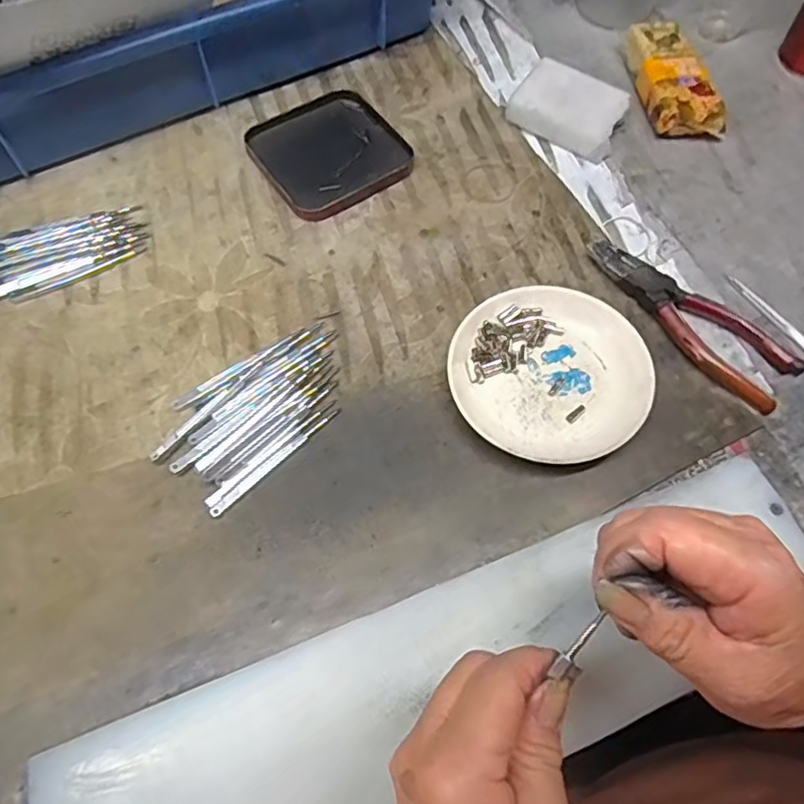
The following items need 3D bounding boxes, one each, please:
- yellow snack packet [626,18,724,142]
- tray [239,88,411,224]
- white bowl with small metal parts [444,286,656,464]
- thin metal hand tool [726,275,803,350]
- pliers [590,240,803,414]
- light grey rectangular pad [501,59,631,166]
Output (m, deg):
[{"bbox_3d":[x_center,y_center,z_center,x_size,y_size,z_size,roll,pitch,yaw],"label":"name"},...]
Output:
[{"bbox_3d":[0.218,-0.257,0.501,0.049,0.034,0.105,-7,63,-4],"label":"yellow snack packet"},{"bbox_3d":[-0.057,-0.194,0.477,0.104,0.013,0.106,-33,68,-15],"label":"tray"},{"bbox_3d":[0.088,-0.017,0.380,0.117,0.020,0.112,0,63,0],"label":"white bowl with small metal parts"},{"bbox_3d":[0.256,-0.047,0.409,0.010,0.004,0.108,-29,67,-14],"label":"thin metal hand tool"},{"bbox_3d":[0.184,-0.054,0.406,0.147,0.014,0.051,37,69,17],"label":"pliers"},{"bbox_3d":[0.131,-0.228,0.486,0.082,0.026,0.056,31,67,14],"label":"light grey rectangular pad"}]

